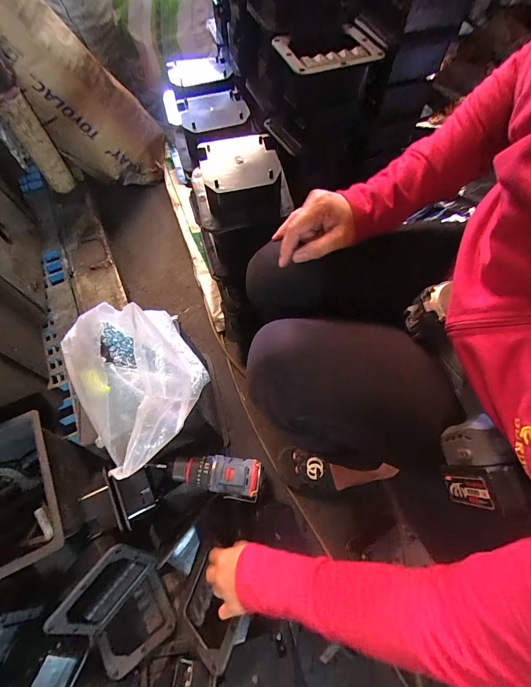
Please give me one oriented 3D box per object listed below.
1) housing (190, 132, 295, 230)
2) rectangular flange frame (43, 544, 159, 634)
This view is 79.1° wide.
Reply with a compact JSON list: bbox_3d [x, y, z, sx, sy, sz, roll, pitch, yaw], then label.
[{"bbox_3d":[-0.033,-0.240,0.486,0.149,0.093,0.106,-7,64,-3],"label":"housing"},{"bbox_3d":[-0.265,0.420,0.550,0.011,0.132,0.150,25,62,41],"label":"rectangular flange frame"}]

